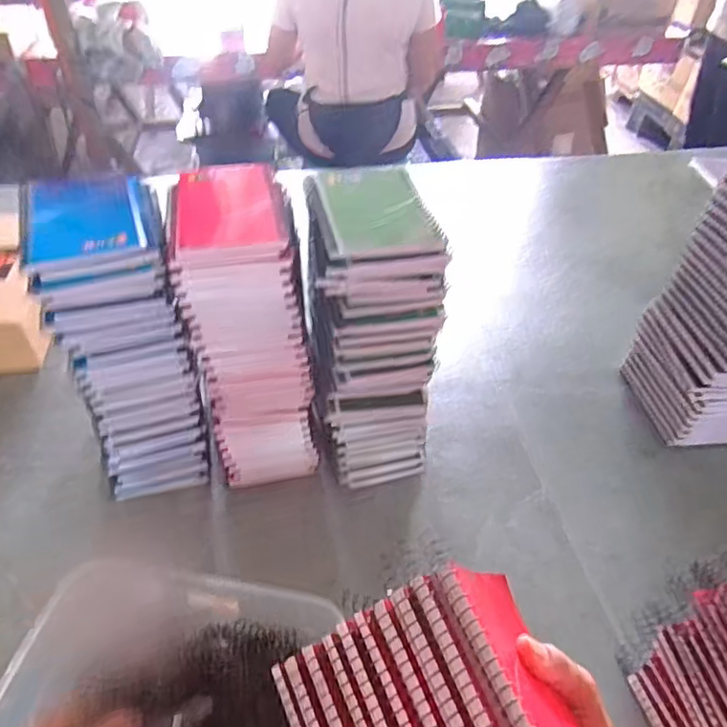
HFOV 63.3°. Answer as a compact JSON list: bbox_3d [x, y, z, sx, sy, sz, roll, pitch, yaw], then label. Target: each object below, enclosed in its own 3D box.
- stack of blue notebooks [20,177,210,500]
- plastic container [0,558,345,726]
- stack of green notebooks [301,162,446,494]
[{"bbox_3d":[-0.215,-0.008,0.552,0.100,0.285,0.132,-15,44,-16],"label":"stack of blue notebooks"},{"bbox_3d":[-0.139,0.241,0.436,0.209,0.078,0.192,5,42,6],"label":"plastic container"},{"bbox_3d":[0.009,-0.026,0.571,0.104,0.303,0.132,-6,42,-7],"label":"stack of green notebooks"}]

